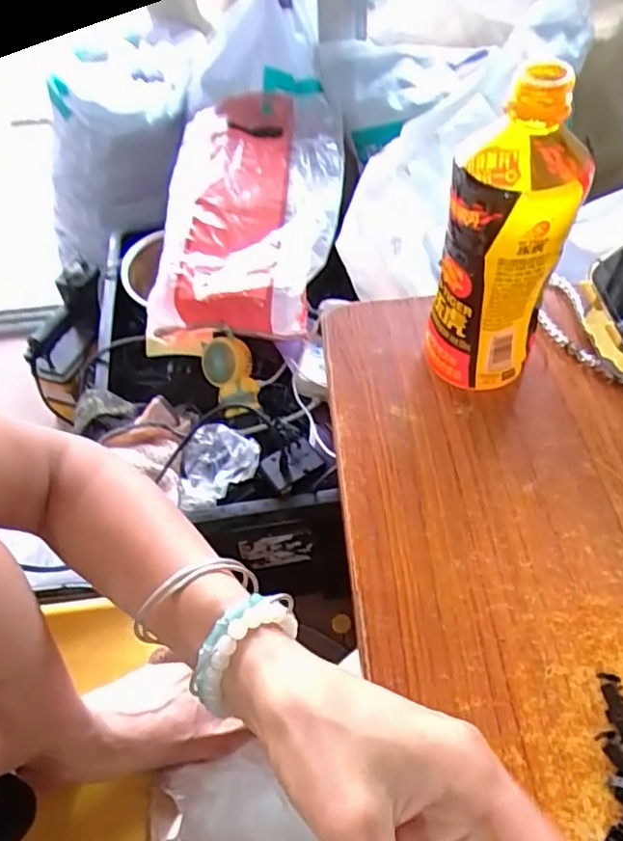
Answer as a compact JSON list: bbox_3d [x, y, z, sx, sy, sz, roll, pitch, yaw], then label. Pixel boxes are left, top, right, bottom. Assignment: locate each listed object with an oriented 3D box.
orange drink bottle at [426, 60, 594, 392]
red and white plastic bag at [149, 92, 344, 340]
[{"bbox_3d":[0.115,-0.104,0.362,0.063,0.187,0.075,14,54,14],"label":"orange drink bottle"},{"bbox_3d":[-0.093,-0.319,0.891,0.271,0.130,0.443,-2,53,4],"label":"red and white plastic bag"}]

